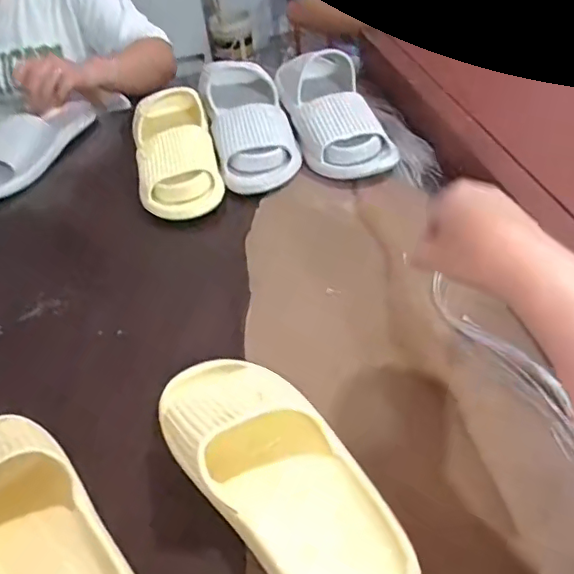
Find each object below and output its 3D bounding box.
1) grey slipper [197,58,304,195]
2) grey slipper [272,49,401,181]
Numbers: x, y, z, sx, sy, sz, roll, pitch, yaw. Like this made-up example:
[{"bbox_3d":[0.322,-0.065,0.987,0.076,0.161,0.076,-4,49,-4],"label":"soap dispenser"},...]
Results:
[{"bbox_3d":[-0.052,-0.231,0.809,0.113,0.066,0.251,-12,57,-5],"label":"grey slipper"},{"bbox_3d":[0.059,-0.260,0.817,0.115,0.090,0.290,-13,41,-6],"label":"grey slipper"}]

